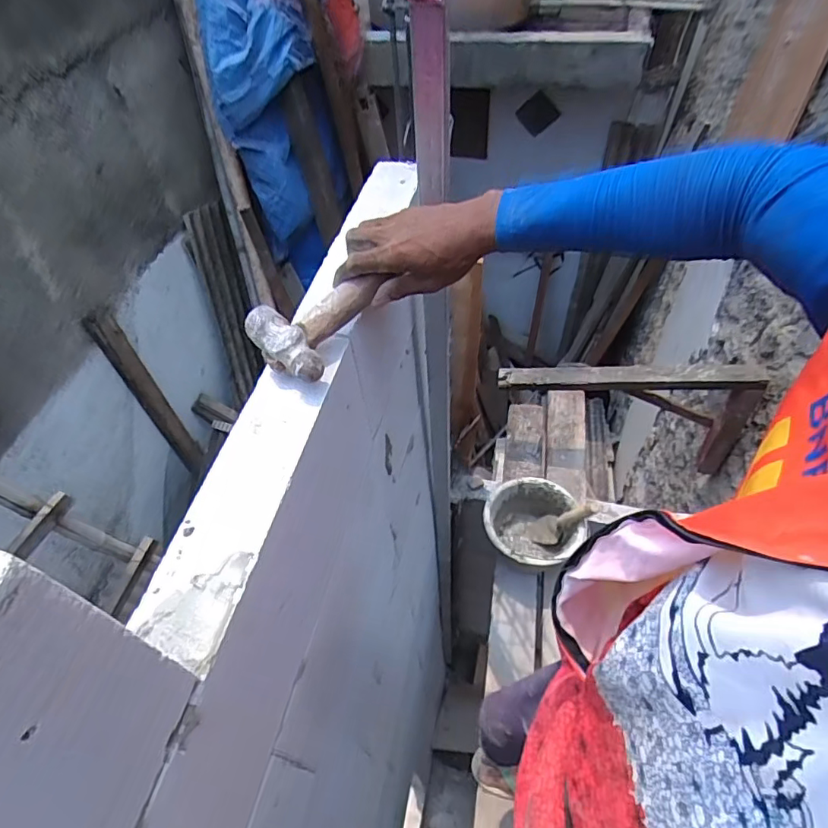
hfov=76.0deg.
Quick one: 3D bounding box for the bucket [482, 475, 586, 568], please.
[{"bbox_3d":[0.321,0.327,1.456,0.254,0.182,0.239,-2,51,3],"label":"bucket"}]

